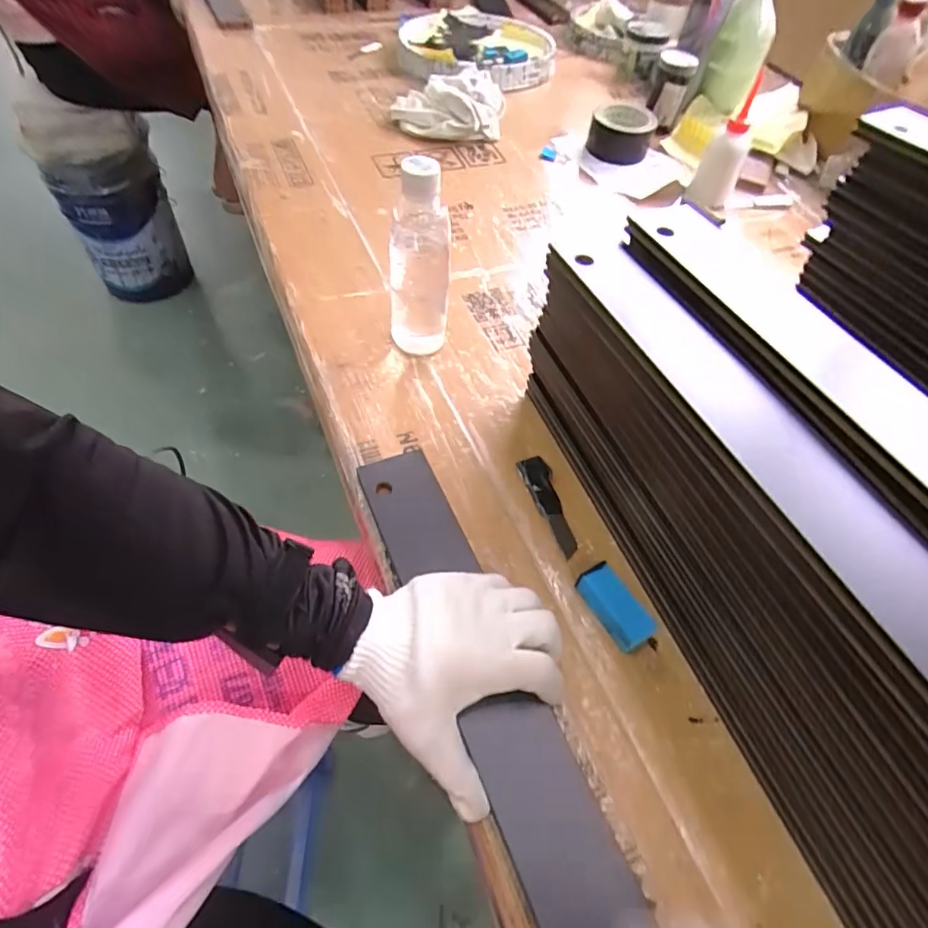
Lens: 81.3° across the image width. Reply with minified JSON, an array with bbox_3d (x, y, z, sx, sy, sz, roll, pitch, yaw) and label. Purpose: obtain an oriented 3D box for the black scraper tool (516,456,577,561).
[{"bbox_3d":[0.077,0.035,0.479,0.027,0.005,0.097,-14,56,-15],"label":"black scraper tool"}]

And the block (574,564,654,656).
[{"bbox_3d":[0.117,0.111,0.419,0.026,0.025,0.064,-26,60,-22],"label":"block"}]

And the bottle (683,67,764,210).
[{"bbox_3d":[0.359,-0.431,0.730,0.057,0.150,0.042,28,56,15],"label":"bottle"}]

